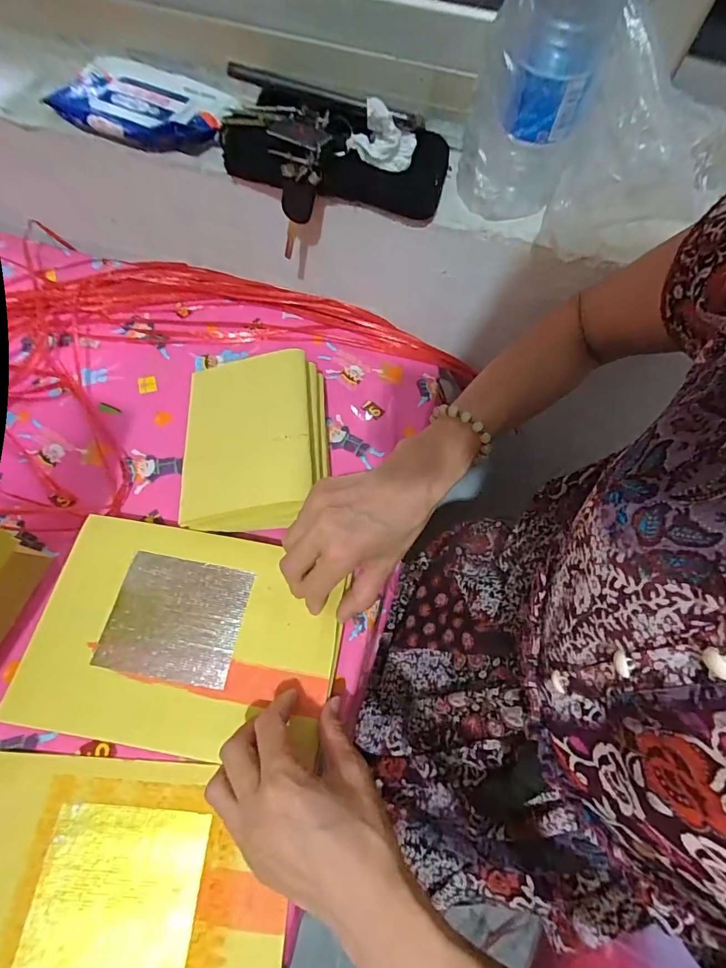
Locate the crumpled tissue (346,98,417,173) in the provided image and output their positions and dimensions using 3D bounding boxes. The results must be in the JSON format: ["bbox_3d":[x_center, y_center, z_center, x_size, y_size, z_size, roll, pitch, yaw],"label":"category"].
[{"bbox_3d":[0.016,-0.303,0.381,0.059,0.049,0.019,9,64,1],"label":"crumpled tissue"}]

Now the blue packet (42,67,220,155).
[{"bbox_3d":[-0.216,-0.360,0.431,0.162,0.025,0.072,20,65,8],"label":"blue packet"}]

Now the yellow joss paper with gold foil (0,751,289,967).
[{"bbox_3d":[-0.164,0.276,0.293,0.221,0.011,0.156,4,64,0],"label":"yellow joss paper with gold foil"}]

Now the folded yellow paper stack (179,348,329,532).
[{"bbox_3d":[-0.097,-0.036,0.408,0.124,0.063,0.166,-4,65,-4],"label":"folded yellow paper stack"}]

